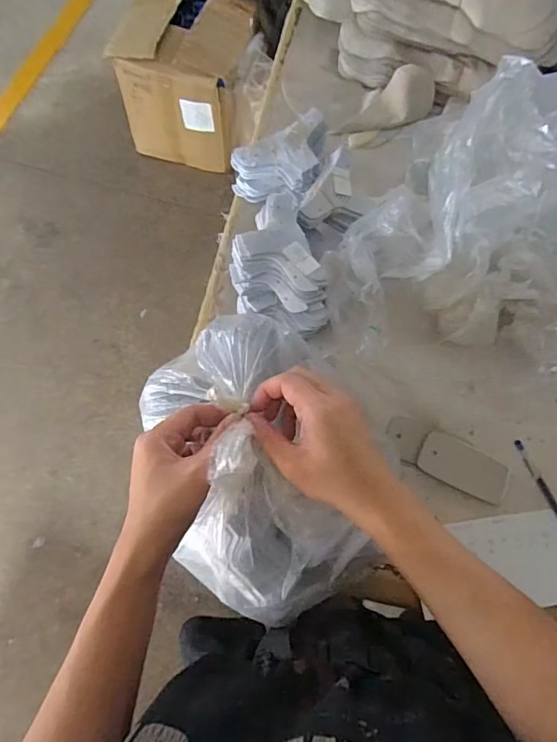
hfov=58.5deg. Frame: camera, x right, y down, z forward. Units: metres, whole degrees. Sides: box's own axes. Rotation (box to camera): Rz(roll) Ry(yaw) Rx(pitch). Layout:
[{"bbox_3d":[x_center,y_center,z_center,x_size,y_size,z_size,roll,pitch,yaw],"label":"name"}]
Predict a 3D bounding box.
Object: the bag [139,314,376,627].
[{"bbox_3d":[-0.035,0.089,0.440,0.184,0.147,0.279,-5,90,0],"label":"bag"}]

